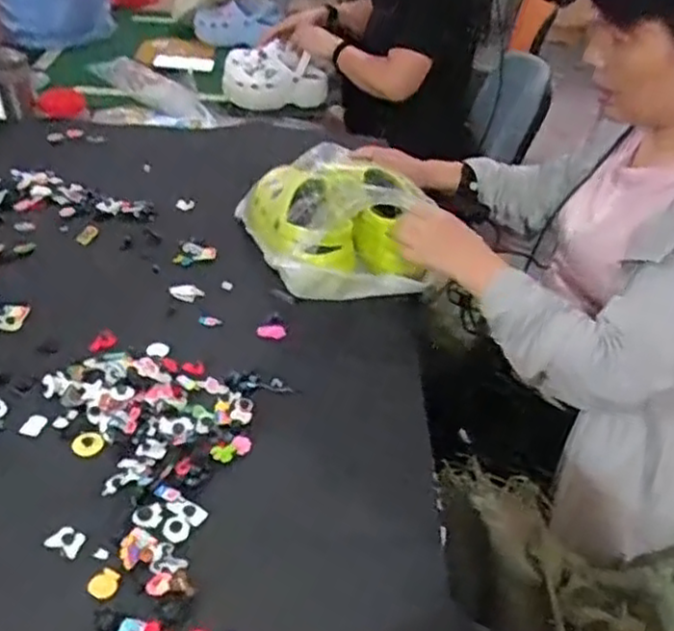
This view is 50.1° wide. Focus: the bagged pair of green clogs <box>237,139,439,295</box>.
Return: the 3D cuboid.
[{"bbox_3d":[-0.011,-0.150,1.061,0.208,0.129,0.285,-9,37,-16],"label":"bagged pair of green clogs"}]

